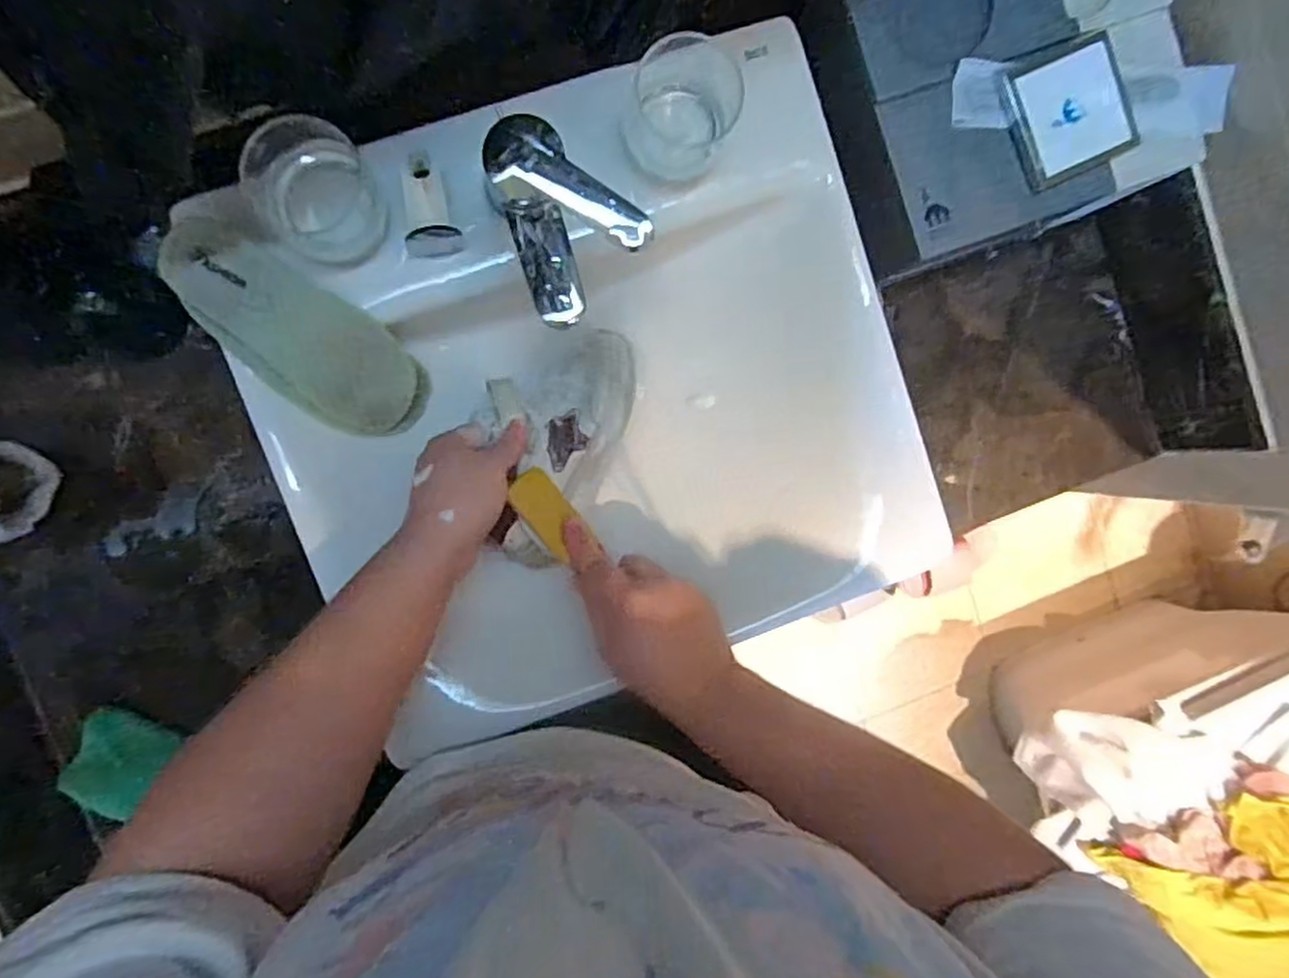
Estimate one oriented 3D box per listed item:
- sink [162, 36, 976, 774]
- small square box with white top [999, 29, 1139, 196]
[{"bbox_3d":[-0.036,-0.063,0.553,0.457,0.108,0.414,-21,96,-5],"label":"sink"},{"bbox_3d":[0.319,-0.284,0.529,0.084,0.010,0.089,-27,103,10],"label":"small square box with white top"}]

